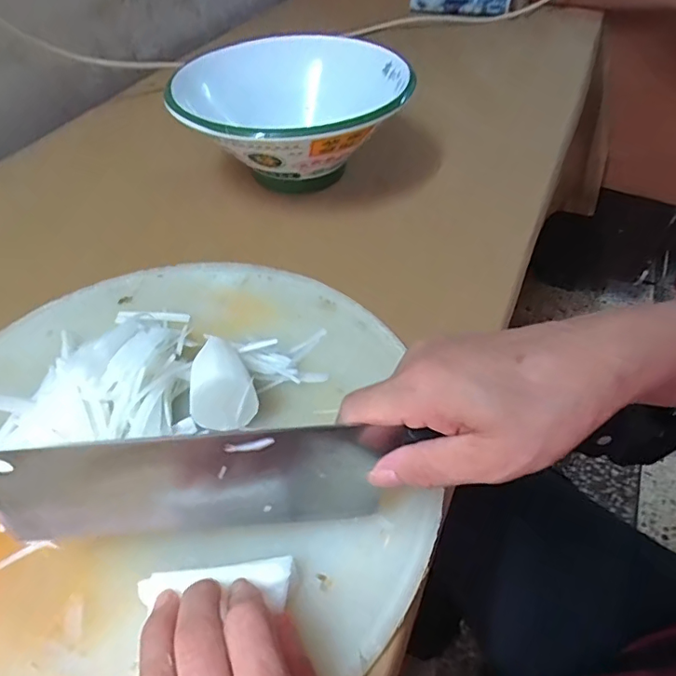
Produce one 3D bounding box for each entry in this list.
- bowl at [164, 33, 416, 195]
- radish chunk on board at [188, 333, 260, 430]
[{"bbox_3d":[-0.037,-0.224,0.524,0.182,0.101,0.229,25,53,22],"label":"bowl"},{"bbox_3d":[-0.077,0.027,0.334,0.039,0.042,0.056,-17,50,-14],"label":"radish chunk on board"}]

